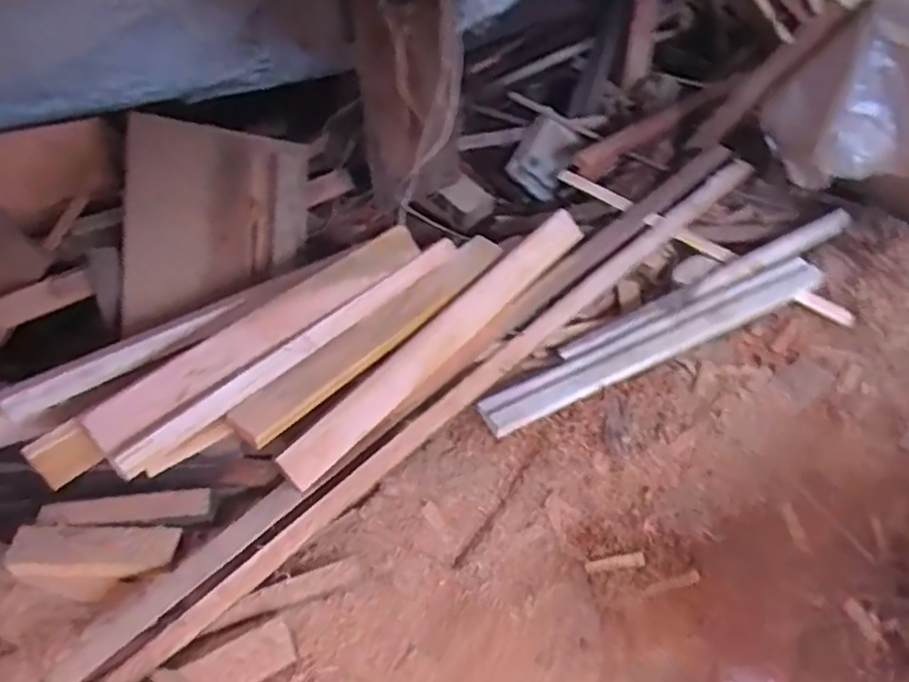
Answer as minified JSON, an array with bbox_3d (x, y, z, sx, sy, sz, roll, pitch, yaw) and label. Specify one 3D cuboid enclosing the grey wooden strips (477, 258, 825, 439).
[{"bbox_3d":[0.541,-0.004,1.726,1.048,0.049,0.129,-23,51,-16],"label":"grey wooden strips"}]

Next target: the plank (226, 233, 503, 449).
[{"bbox_3d":[-0.159,-0.031,1.574,0.819,0.033,0.105,-40,99,-31],"label":"plank"}]

